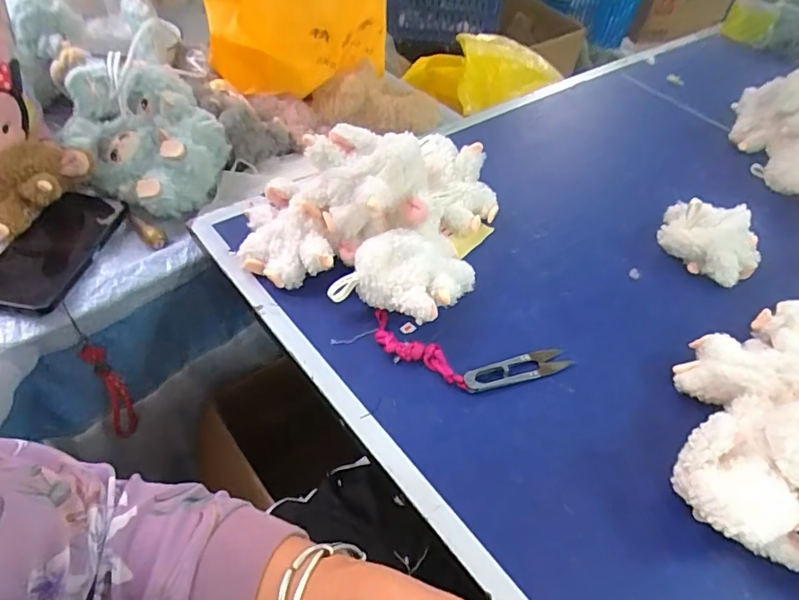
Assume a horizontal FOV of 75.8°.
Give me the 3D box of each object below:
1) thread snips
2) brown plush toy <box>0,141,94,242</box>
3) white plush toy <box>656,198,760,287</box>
[{"bbox_3d":[0.104,0.061,0.452,0.102,0.009,0.023,-13,52,-18],"label":"thread snips"},{"bbox_3d":[-0.395,-0.118,0.541,0.084,0.045,0.129,28,52,16],"label":"brown plush toy"},{"bbox_3d":[0.341,-0.067,0.559,0.106,0.066,0.079,32,53,19],"label":"white plush toy"}]

